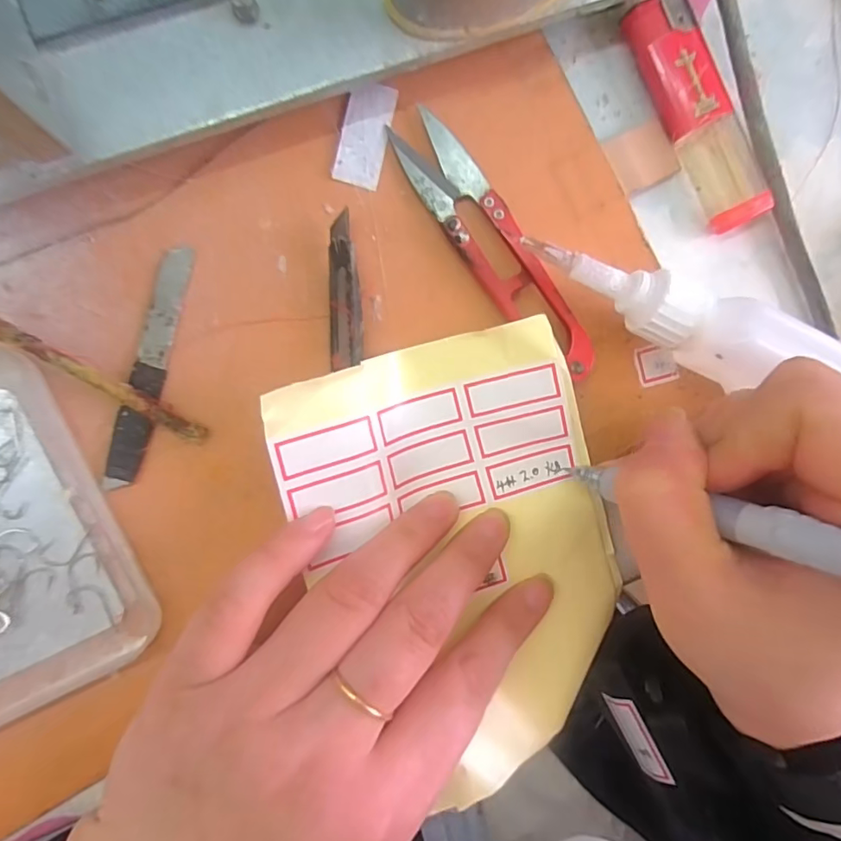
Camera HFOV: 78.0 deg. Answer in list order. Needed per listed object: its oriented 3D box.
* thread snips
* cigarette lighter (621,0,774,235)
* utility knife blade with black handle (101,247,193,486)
[{"bbox_3d":[0.026,-0.057,0.174,0.022,0.008,0.100,-35,95,-4],"label":"thread snips"},{"bbox_3d":[0.097,-0.107,0.181,0.022,0.010,0.080,-29,95,-4],"label":"cigarette lighter"},{"bbox_3d":[-0.088,-0.017,0.169,0.011,0.005,0.080,15,91,-6],"label":"utility knife blade with black handle"}]

